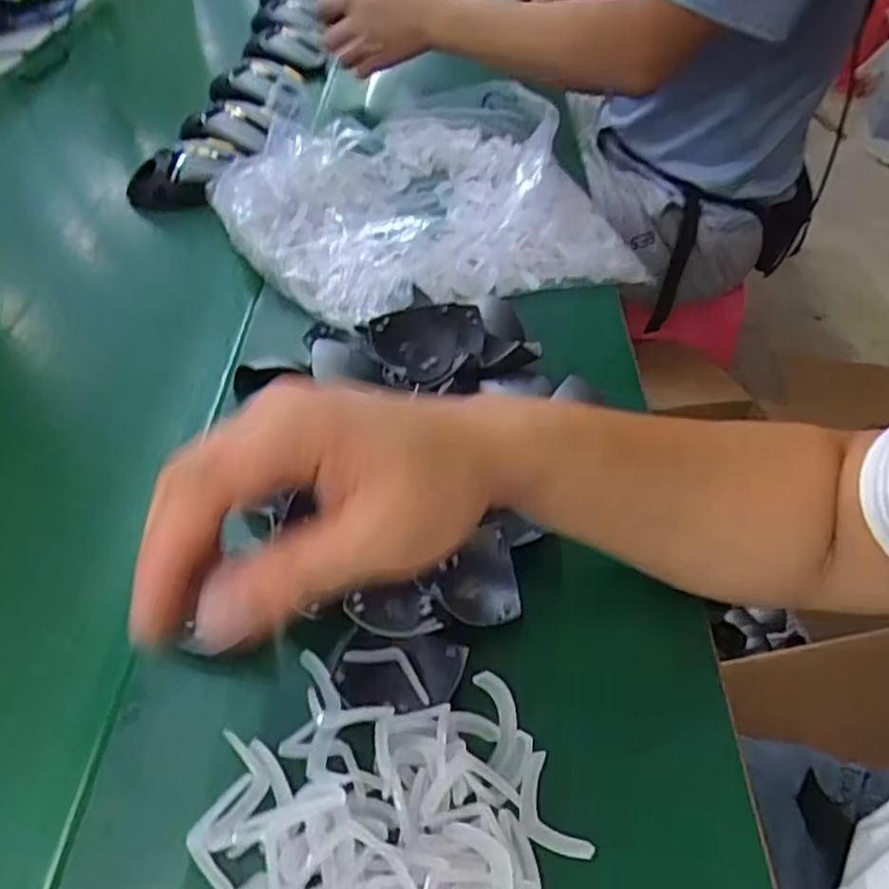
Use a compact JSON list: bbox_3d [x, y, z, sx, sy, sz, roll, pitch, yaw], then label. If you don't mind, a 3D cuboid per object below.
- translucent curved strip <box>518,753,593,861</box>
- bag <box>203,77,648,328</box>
[{"bbox_3d":[0.044,0.165,0.316,0.025,0.006,0.046,-17,50,-19],"label":"translucent curved strip"},{"bbox_3d":[-0.026,-0.229,0.620,0.320,0.092,0.300,-18,50,-20],"label":"bag"}]

